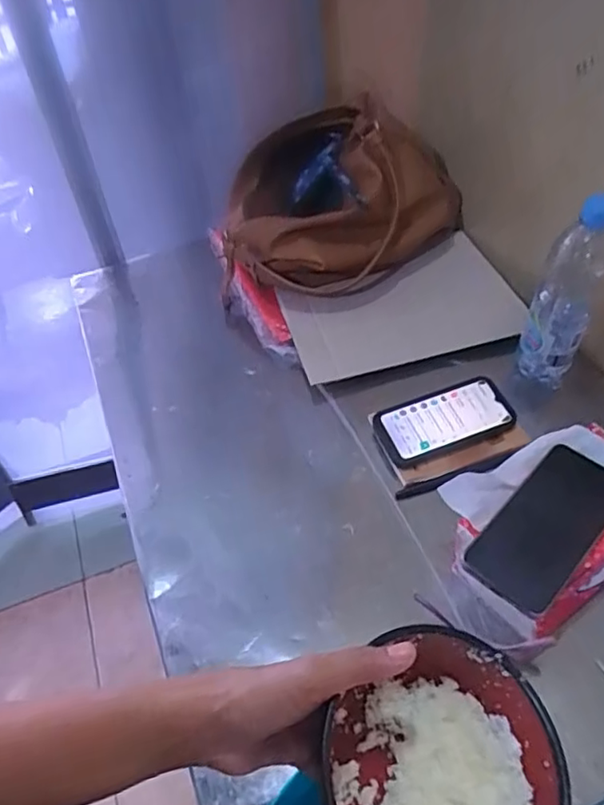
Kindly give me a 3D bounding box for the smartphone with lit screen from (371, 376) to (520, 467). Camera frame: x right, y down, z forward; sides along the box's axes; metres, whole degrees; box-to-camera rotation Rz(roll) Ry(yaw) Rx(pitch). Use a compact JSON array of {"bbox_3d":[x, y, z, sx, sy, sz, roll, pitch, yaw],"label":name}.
[{"bbox_3d":[0.167,0.020,0.704,0.153,0.009,0.076,-18,61,-7],"label":"smartphone with lit screen"}]

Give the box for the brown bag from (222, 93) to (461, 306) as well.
[{"bbox_3d":[0.053,-0.283,0.835,0.326,0.197,0.176,0,49,6],"label":"brown bag"}]

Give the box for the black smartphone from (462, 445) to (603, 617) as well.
[{"bbox_3d":[0.221,0.107,0.533,0.169,0.004,0.074,-38,55,-26],"label":"black smartphone"}]

